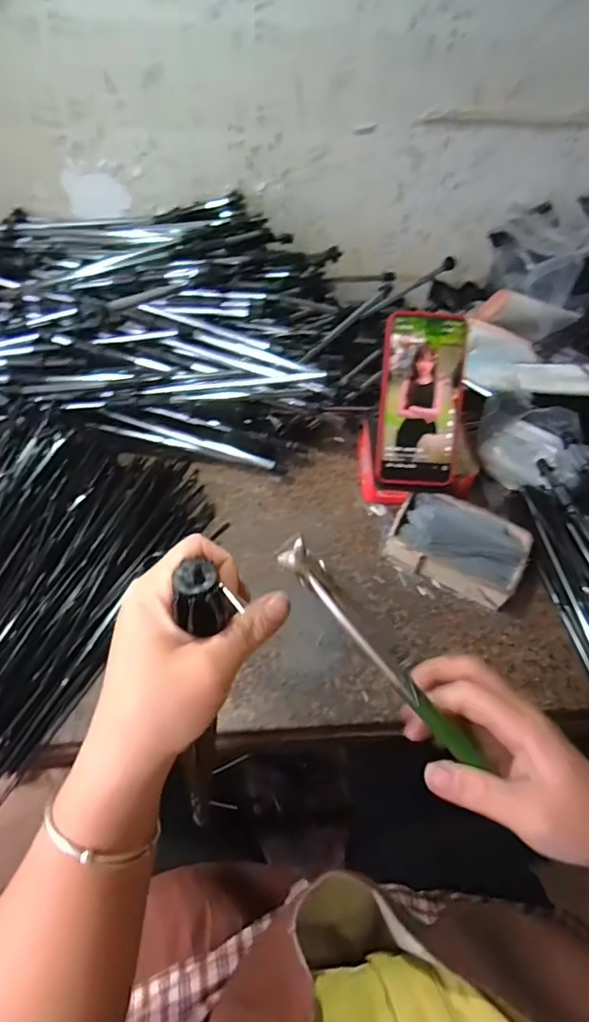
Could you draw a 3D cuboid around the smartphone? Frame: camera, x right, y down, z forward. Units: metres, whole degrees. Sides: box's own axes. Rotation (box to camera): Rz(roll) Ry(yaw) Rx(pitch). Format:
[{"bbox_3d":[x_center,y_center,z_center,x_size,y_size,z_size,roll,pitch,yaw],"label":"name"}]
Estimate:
[{"bbox_3d":[0.123,-0.107,0.497,0.076,0.161,0.014,3,10,-2],"label":"smartphone"}]

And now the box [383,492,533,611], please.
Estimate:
[{"bbox_3d":[0.165,0.035,0.519,0.124,0.034,0.089,25,56,14],"label":"box"}]

